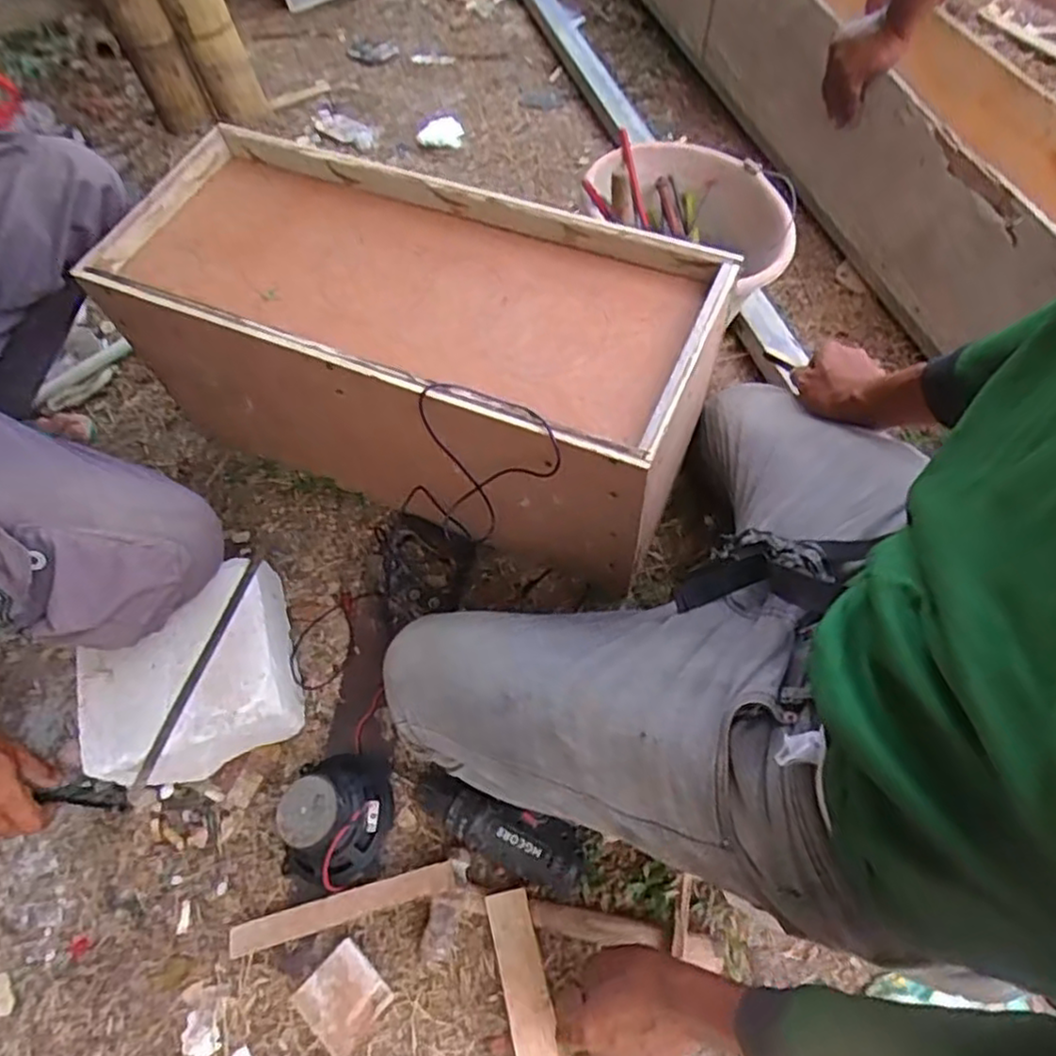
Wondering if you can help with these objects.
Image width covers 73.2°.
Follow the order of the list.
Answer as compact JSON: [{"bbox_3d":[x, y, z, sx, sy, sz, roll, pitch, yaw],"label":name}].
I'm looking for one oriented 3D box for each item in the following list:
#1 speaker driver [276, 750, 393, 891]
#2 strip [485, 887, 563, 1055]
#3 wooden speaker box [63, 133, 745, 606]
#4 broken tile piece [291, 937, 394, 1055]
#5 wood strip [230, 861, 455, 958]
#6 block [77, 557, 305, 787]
[{"bbox_3d":[-0.198,0.289,0.720,0.113,0.083,0.131,3,59,5],"label":"speaker driver"},{"bbox_3d":[0.007,0.446,0.623,0.039,0.015,0.231,-12,69,-7],"label":"strip"},{"bbox_3d":[-0.123,-0.193,0.841,0.632,0.302,0.282,21,62,16],"label":"wooden speaker box"},{"bbox_3d":[-0.174,0.440,0.667,0.072,0.006,0.074,41,80,20],"label":"broken tile piece"},{"bbox_3d":[-0.183,0.370,0.691,0.235,0.017,0.027,-20,56,5],"label":"wood strip"},{"bbox_3d":[-0.361,0.166,0.780,0.202,0.126,0.184,-19,59,-8],"label":"block"}]

